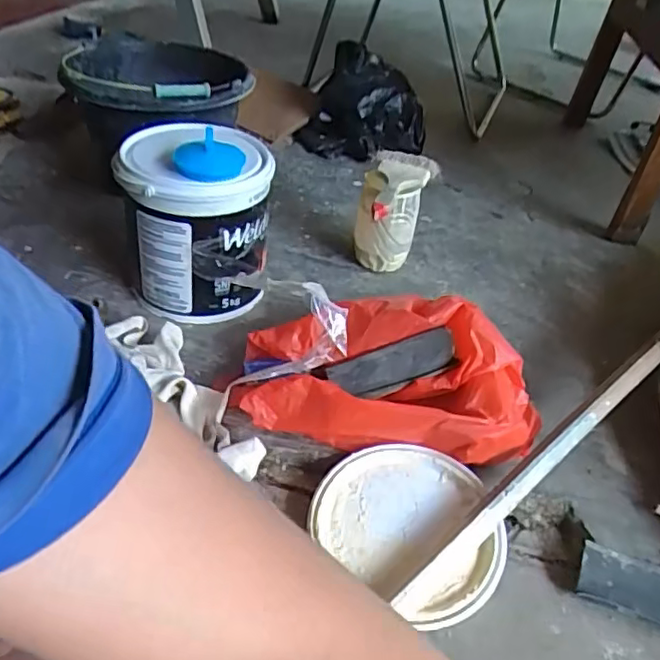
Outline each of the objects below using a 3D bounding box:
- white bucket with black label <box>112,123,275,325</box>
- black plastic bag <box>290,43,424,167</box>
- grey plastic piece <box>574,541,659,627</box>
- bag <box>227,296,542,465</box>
[{"bbox_3d":[-0.161,-0.124,0.751,0.176,0.207,0.171,3,39,-3],"label":"white bucket with black label"},{"bbox_3d":[0.054,-0.422,1.156,0.262,0.177,0.145,28,44,25],"label":"black plastic bag"},{"bbox_3d":[0.274,0.231,0.541,0.100,0.015,0.051,17,61,22],"label":"grey plastic piece"},{"bbox_3d":[0.064,0.050,0.650,0.315,0.110,0.143,8,39,3],"label":"bag"}]

